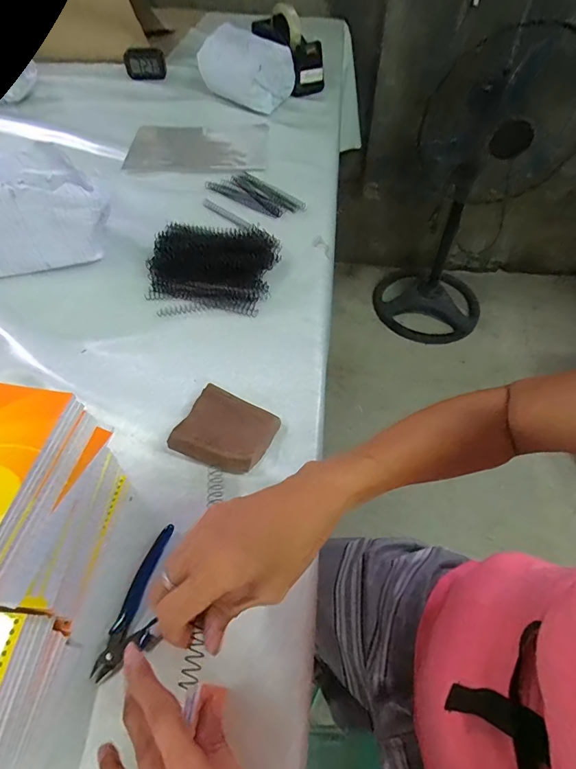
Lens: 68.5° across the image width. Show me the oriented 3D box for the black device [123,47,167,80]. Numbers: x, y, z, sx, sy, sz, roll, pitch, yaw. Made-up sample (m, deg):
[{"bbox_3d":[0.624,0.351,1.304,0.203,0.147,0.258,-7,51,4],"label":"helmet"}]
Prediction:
[{"bbox_3d":[-0.331,-0.739,0.976,0.100,0.064,0.015,11,15,6],"label":"black device"}]

